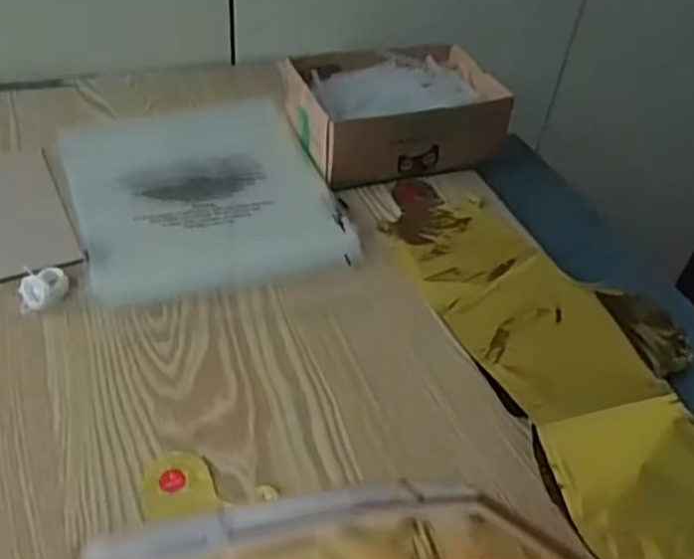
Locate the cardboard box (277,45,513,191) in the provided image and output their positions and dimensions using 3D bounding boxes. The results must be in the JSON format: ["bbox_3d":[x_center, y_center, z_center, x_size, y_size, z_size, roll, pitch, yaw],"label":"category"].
[{"bbox_3d":[0.043,-0.161,0.680,0.190,0.066,0.143,-14,46,-21],"label":"cardboard box"}]

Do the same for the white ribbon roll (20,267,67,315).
[{"bbox_3d":[-0.220,0.006,0.512,0.032,0.013,0.035,4,43,-3],"label":"white ribbon roll"}]

